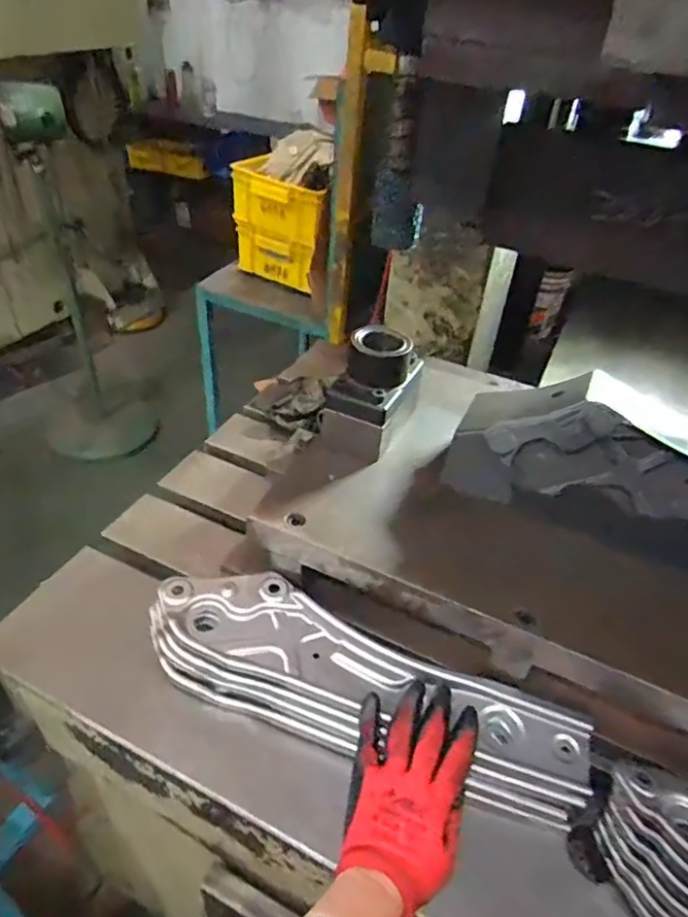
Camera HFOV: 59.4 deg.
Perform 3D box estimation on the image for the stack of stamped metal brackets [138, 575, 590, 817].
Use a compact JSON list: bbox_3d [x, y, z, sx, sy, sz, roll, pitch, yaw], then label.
[{"bbox_3d":[0.015,0.225,0.600,0.436,0.059,0.112,17,40,10],"label":"stack of stamped metal brackets"}]

